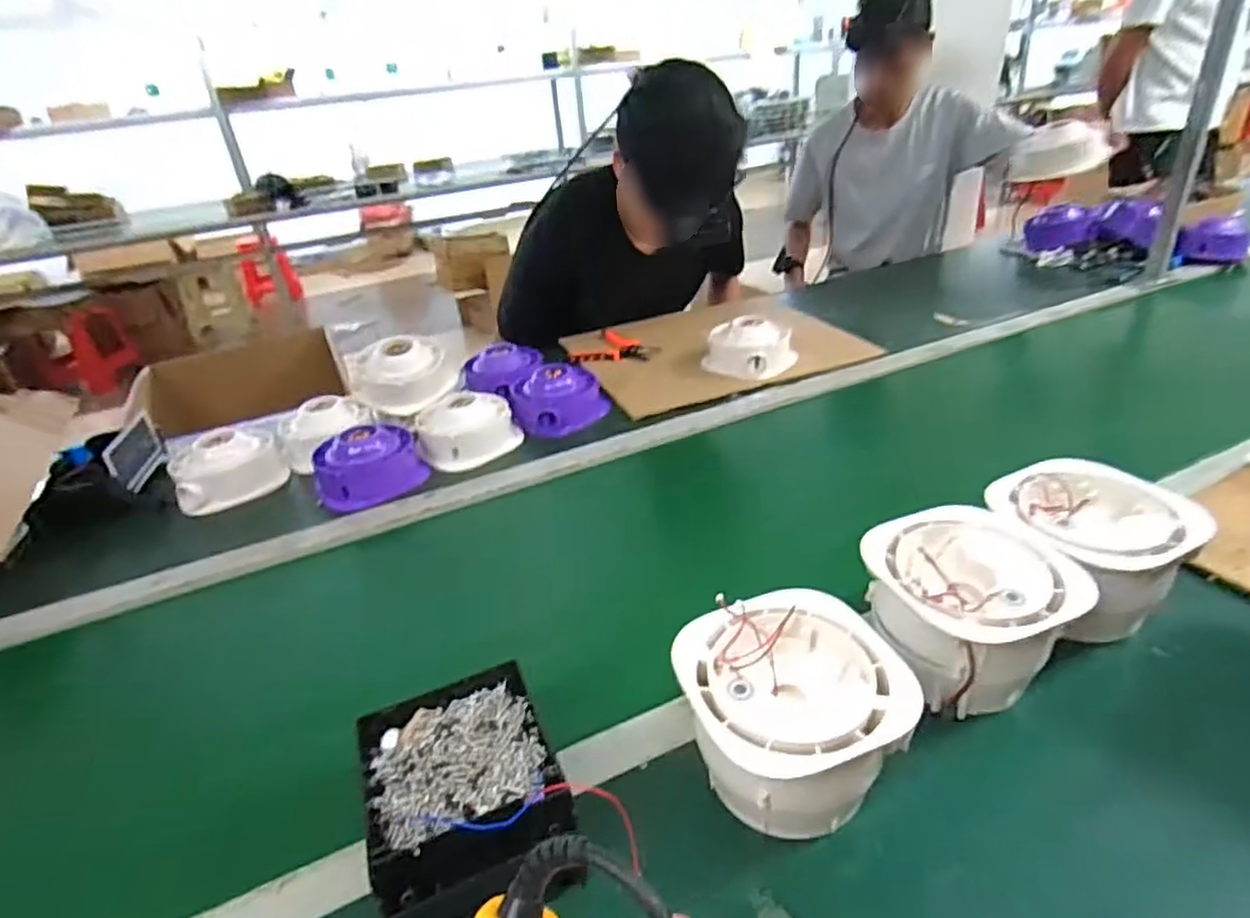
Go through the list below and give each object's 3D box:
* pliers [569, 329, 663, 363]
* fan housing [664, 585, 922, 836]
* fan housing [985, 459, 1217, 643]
[{"bbox_3d":[-0.012,-0.196,1.207,0.147,0.013,0.136,14,35,31],"label":"pliers"},{"bbox_3d":[0.114,0.184,0.465,0.139,0.104,0.143,-9,30,-6],"label":"fan housing"},{"bbox_3d":[0.391,0.080,0.585,0.125,0.102,0.131,-16,31,-18],"label":"fan housing"}]

